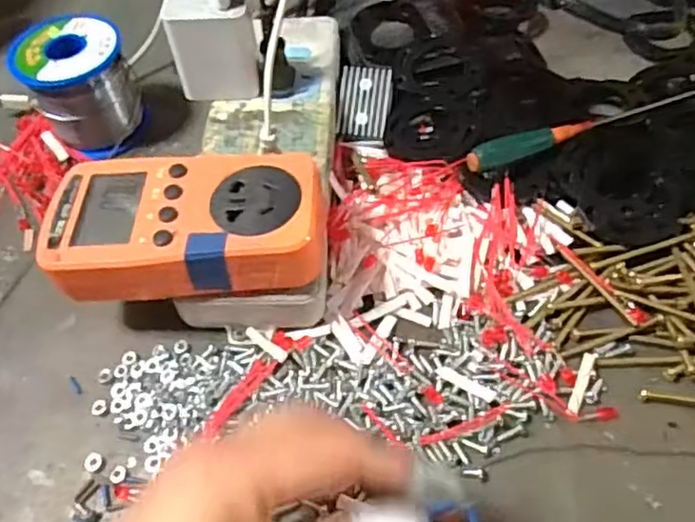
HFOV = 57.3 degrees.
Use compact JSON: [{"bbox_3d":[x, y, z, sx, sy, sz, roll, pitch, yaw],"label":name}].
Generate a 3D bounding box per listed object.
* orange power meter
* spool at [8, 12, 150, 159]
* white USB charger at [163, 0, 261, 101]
[{"bbox_3d":[-0.075,-0.018,0.303,0.125,0.029,0.066,-3,55,2],"label":"orange power meter"},{"bbox_3d":[-0.167,-0.111,0.406,0.060,0.069,0.062,-2,57,3],"label":"spool"},{"bbox_3d":[-0.075,-0.121,0.367,0.049,0.059,0.025,4,57,7],"label":"white USB charger"}]

